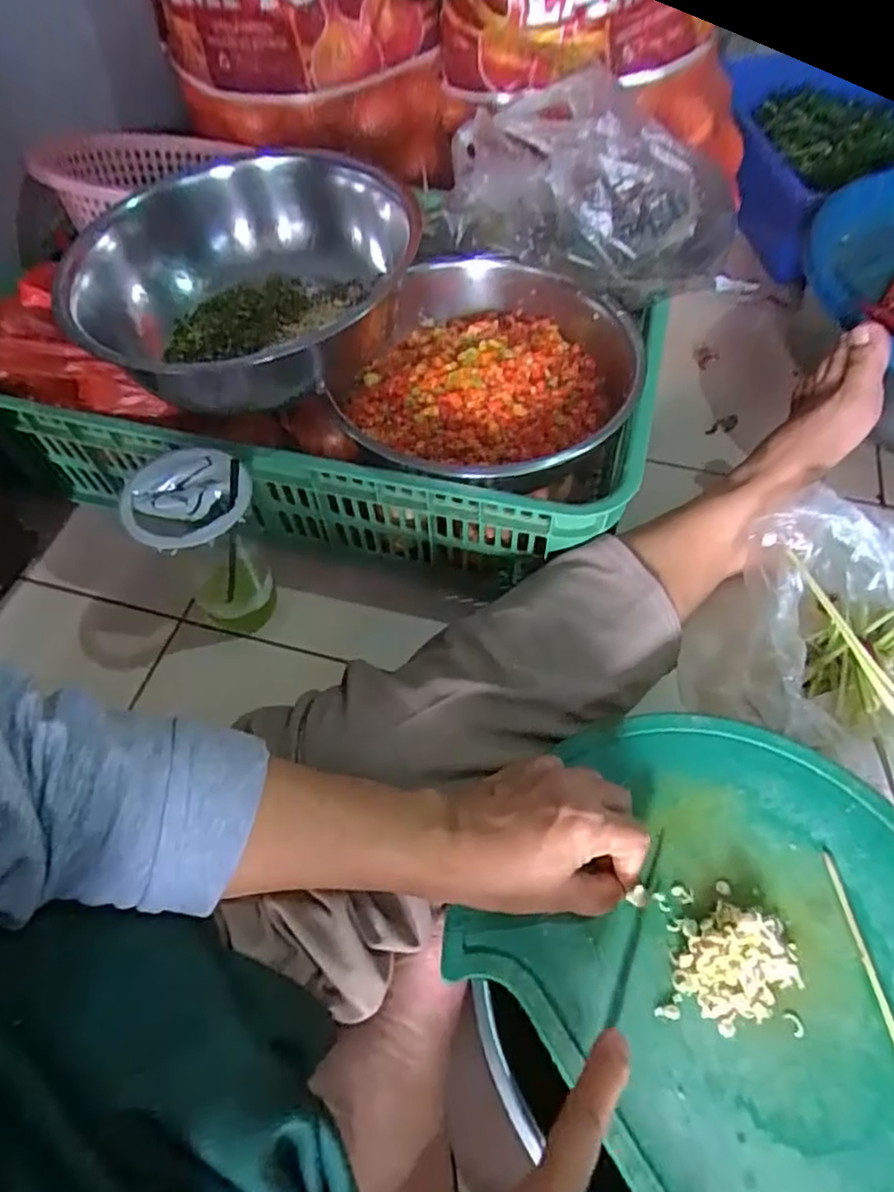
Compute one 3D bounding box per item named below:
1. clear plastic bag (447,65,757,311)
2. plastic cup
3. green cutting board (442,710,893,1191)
[{"bbox_3d":[0.108,-0.318,0.507,0.242,0.137,0.099,19,60,11],"label":"clear plastic bag"},{"bbox_3d":[-0.180,-0.032,0.509,0.083,0.157,0.087,-35,64,-20],"label":"plastic cup"},{"bbox_3d":[0.162,0.201,0.352,0.254,0.019,0.279,-26,61,-16],"label":"green cutting board"}]

